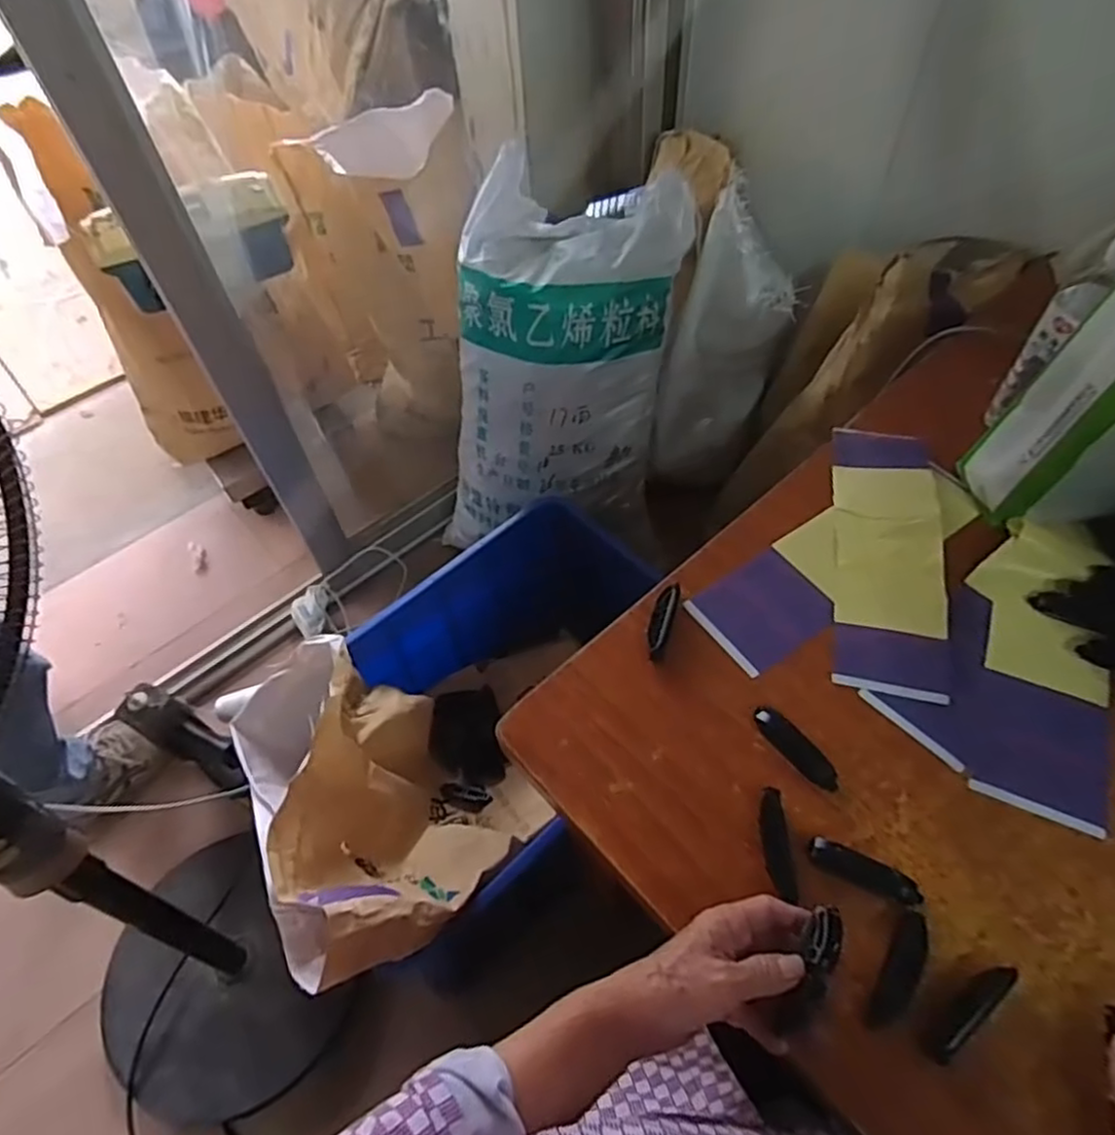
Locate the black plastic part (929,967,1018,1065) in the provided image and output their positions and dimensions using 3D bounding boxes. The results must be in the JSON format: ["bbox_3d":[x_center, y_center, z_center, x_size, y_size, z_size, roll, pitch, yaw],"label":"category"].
[{"bbox_3d":[0.269,0.287,0.449,0.078,0.008,0.019,-33,59,-19],"label":"black plastic part"}]

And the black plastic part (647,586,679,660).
[{"bbox_3d":[0.095,0.047,0.632,0.019,0.017,0.075,16,57,14],"label":"black plastic part"}]

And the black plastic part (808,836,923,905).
[{"bbox_3d":[0.223,0.220,0.499,0.078,0.013,0.021,22,58,18],"label":"black plastic part"}]

